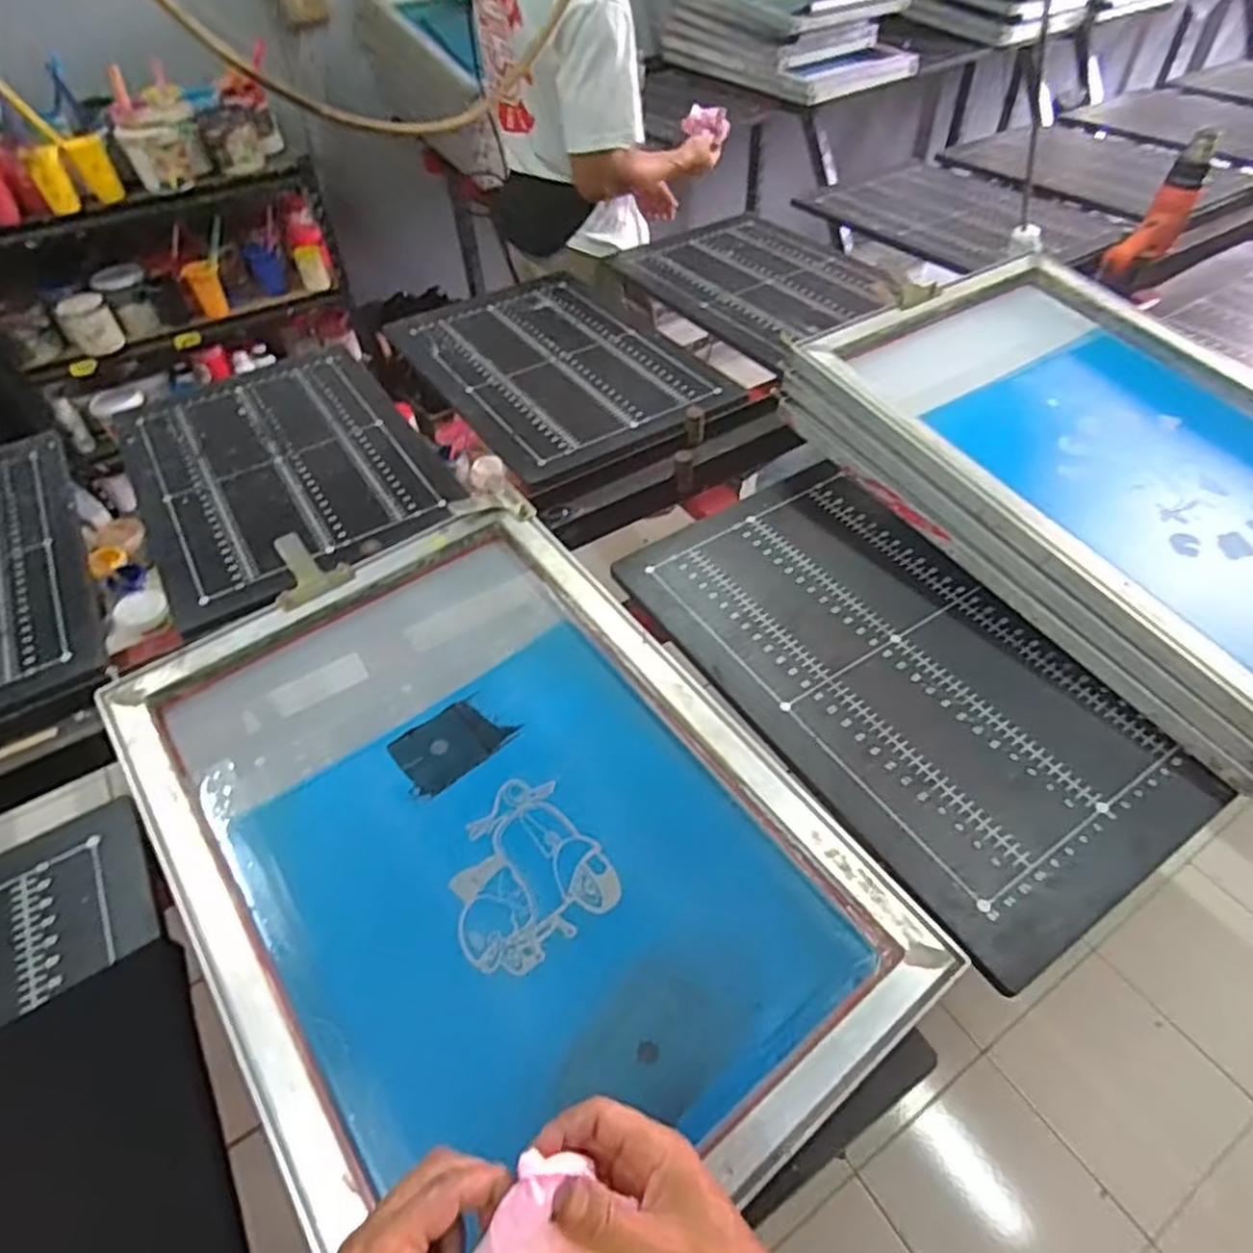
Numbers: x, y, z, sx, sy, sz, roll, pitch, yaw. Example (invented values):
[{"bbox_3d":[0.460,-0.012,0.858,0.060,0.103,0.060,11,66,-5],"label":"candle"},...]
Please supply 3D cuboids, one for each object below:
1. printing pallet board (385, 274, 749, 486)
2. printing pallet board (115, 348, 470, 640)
[{"bbox_3d":[-0.106,-0.458,1.248,0.416,0.034,0.696,-26,51,-18],"label":"printing pallet board"},{"bbox_3d":[-0.533,-0.264,1.114,0.385,0.016,0.597,-27,52,-19],"label":"printing pallet board"}]

